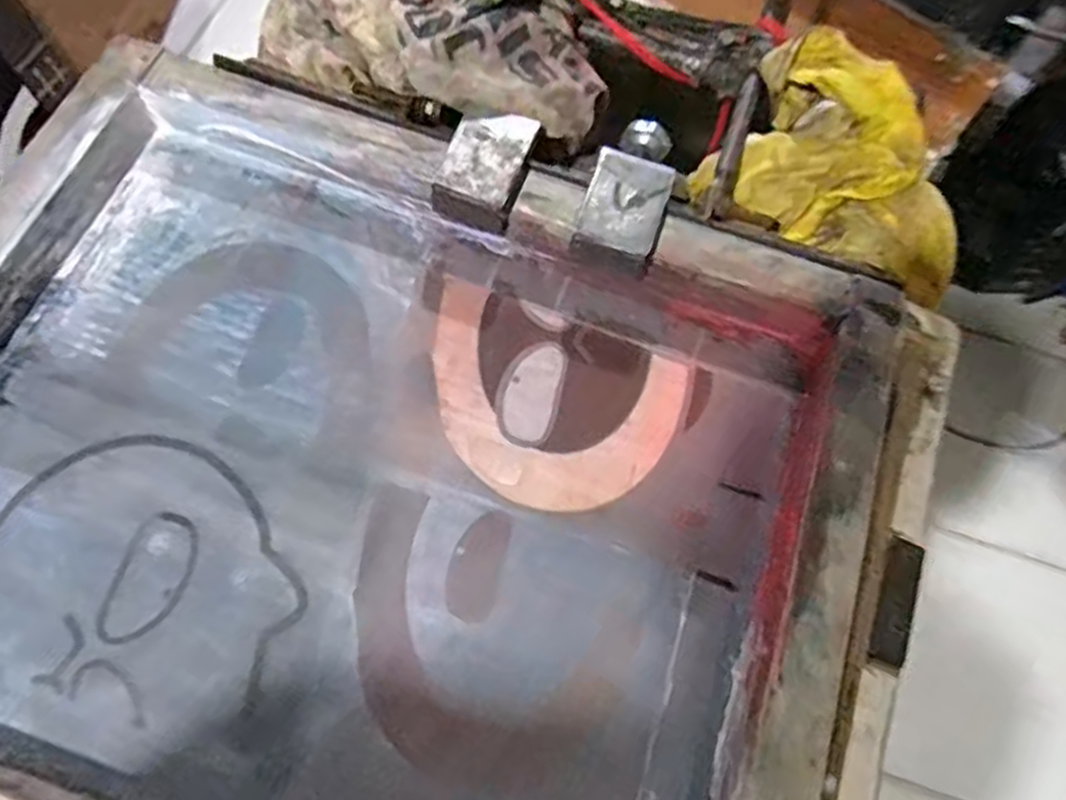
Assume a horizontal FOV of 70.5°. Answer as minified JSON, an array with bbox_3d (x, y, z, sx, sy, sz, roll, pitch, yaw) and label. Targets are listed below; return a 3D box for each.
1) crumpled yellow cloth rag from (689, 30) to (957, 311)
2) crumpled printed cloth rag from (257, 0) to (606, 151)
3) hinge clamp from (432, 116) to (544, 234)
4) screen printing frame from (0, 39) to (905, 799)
[{"bbox_3d":[0.235,-0.167,0.552,0.198,0.064,0.156,36,70,12],"label":"crumpled yellow cloth rag"},{"bbox_3d":[-0.070,-0.293,0.569,0.275,0.100,0.168,32,69,10],"label":"crumpled printed cloth rag"},{"bbox_3d":[-0.032,-0.157,0.514,0.054,0.020,0.084,18,67,5],"label":"hinge clamp"},{"bbox_3d":[-0.096,0.057,0.443,0.574,0.066,0.461,18,67,5],"label":"screen printing frame"}]

